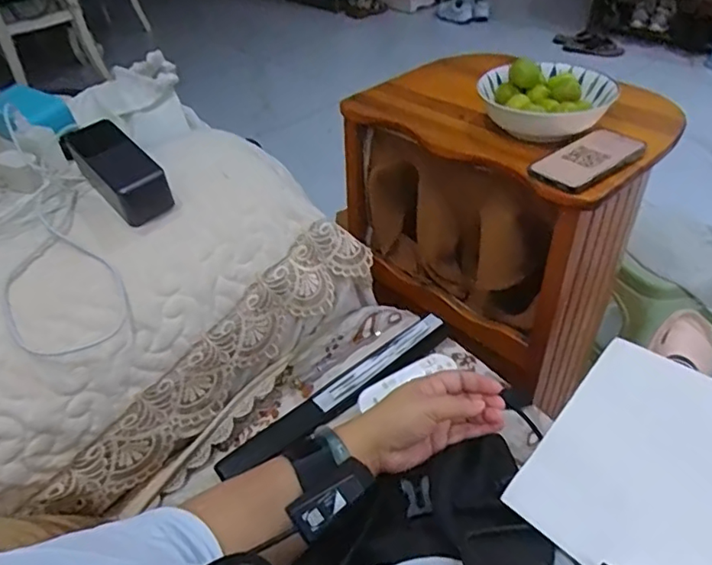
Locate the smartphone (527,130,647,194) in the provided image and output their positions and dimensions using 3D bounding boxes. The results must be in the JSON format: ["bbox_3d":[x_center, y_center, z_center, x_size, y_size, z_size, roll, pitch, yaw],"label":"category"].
[{"bbox_3d":[0.293,-0.157,0.714,0.151,0.011,0.078,-29,46,-26],"label":"smartphone"}]

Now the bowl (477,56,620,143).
[{"bbox_3d":[0.268,-0.263,0.795,0.177,0.071,0.144,3,41,9],"label":"bowl"}]

